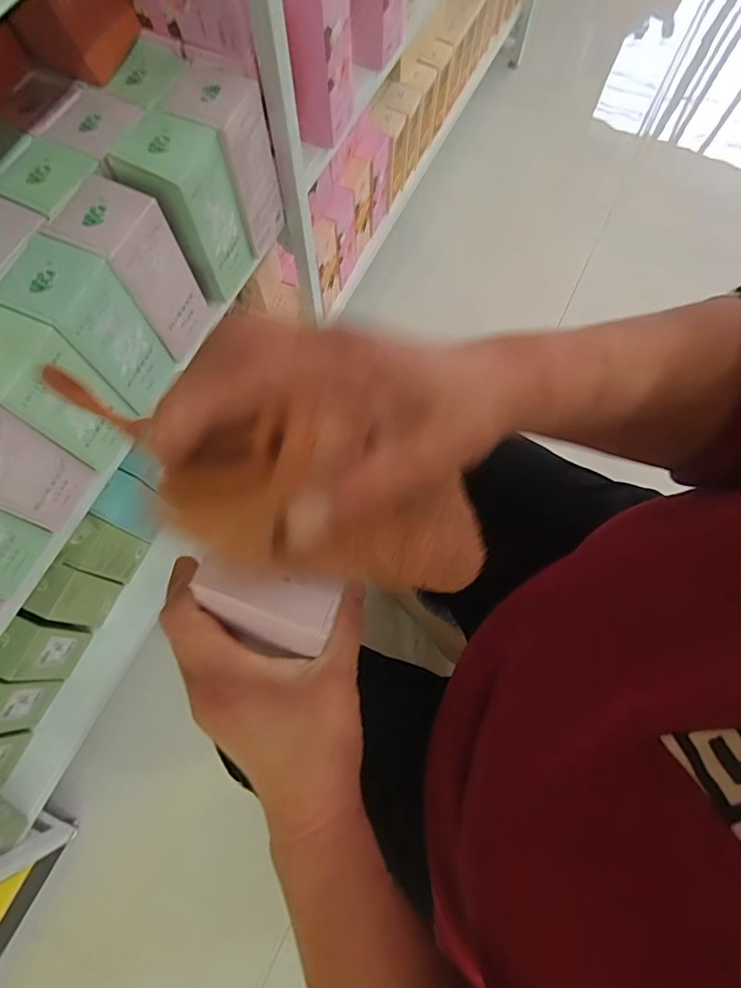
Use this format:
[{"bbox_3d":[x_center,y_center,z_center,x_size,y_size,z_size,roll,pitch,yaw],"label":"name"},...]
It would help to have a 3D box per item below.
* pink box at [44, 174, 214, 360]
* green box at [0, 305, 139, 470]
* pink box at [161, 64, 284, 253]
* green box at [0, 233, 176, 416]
[{"bbox_3d":[-0.198,-0.190,0.449,0.068,0.130,0.065,30,75,8],"label":"pink box"},{"bbox_3d":[-0.257,-0.082,0.411,0.072,0.127,0.062,25,74,7],"label":"green box"},{"bbox_3d":[-0.134,-0.308,0.492,0.064,0.143,0.065,19,73,5],"label":"pink box"},{"bbox_3d":[-0.229,-0.134,0.434,0.069,0.132,0.065,30,75,8],"label":"green box"}]

